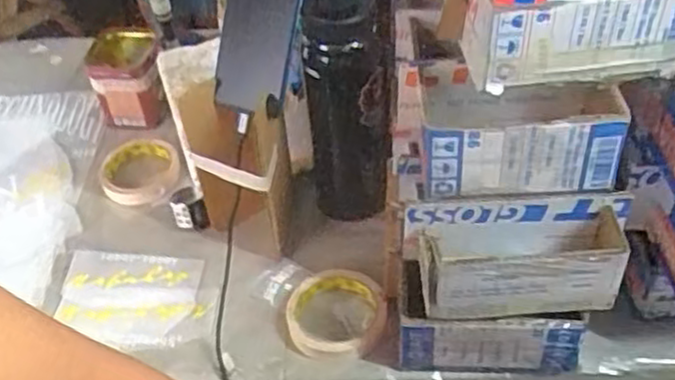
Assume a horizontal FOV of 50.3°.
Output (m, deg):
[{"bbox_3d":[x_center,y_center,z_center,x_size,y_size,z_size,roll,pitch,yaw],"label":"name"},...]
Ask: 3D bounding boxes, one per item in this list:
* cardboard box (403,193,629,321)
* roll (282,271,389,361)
[{"bbox_3d":[0.150,0.053,0.588,0.181,0.080,0.072,-3,45,2],"label":"cardboard box"},{"bbox_3d":[-0.002,0.118,0.685,0.095,0.025,0.089,-2,45,2],"label":"roll"}]

